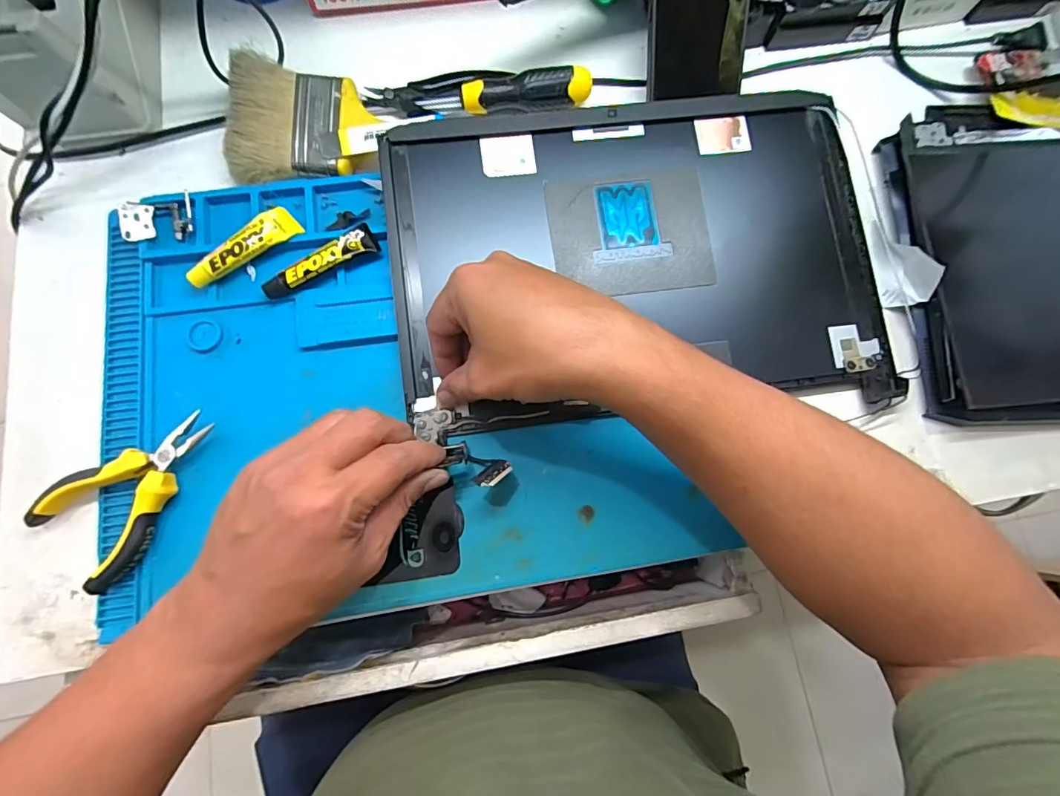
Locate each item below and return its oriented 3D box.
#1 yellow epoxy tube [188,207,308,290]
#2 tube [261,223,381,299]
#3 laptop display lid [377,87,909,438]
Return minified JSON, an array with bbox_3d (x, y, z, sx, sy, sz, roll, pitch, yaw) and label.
[{"bbox_3d":[-0.209,-0.110,0.341,0.083,0.018,0.021,-38,84,-7],"label":"yellow epoxy tube"},{"bbox_3d":[-0.154,-0.100,0.341,0.086,0.015,0.020,-29,83,-6],"label":"tube"},{"bbox_3d":[0.089,-0.110,0.355,0.376,0.017,0.242,-5,81,-3],"label":"laptop display lid"}]

